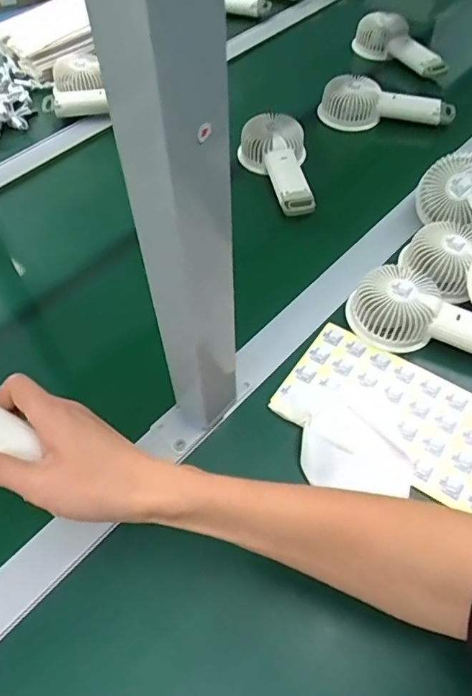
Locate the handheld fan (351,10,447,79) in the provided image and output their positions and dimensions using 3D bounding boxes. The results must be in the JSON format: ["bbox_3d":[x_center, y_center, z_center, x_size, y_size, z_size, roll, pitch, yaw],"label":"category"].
[{"bbox_3d":[0.256,-0.486,0.819,0.058,0.047,0.190,-23,58,-15],"label":"handheld fan"}]

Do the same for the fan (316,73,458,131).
[{"bbox_3d":[0.214,-0.349,0.730,0.186,0.050,0.069,5,55,4],"label":"fan"}]

